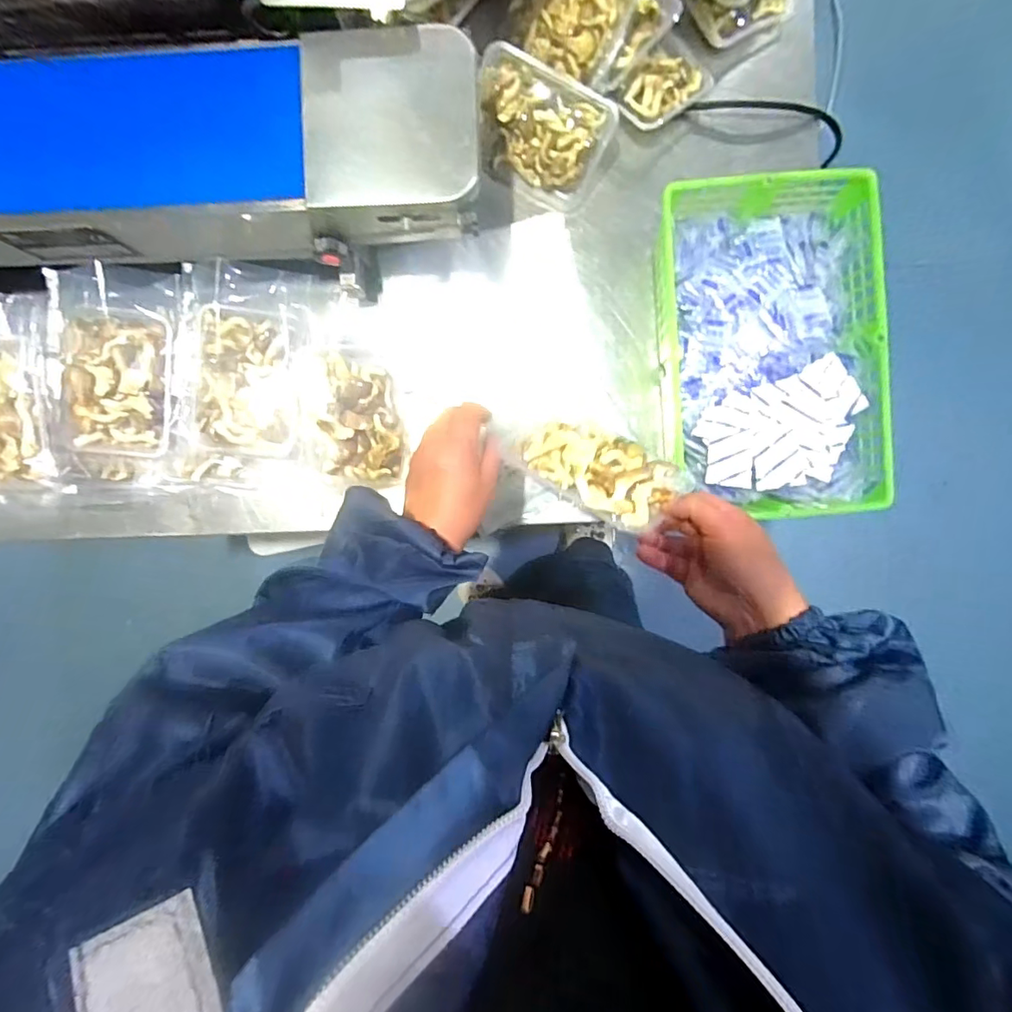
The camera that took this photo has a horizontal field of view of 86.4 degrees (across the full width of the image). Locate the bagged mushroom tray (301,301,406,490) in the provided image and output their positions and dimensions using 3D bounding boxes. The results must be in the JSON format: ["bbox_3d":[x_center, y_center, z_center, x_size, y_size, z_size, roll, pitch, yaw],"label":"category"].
[{"bbox_3d":[-0.175,-0.121,0.608,0.111,0.038,0.194,-6,98,-21],"label":"bagged mushroom tray"}]

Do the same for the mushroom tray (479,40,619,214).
[{"bbox_3d":[0.035,-0.430,0.620,0.161,0.035,0.115,28,119,0],"label":"mushroom tray"}]

